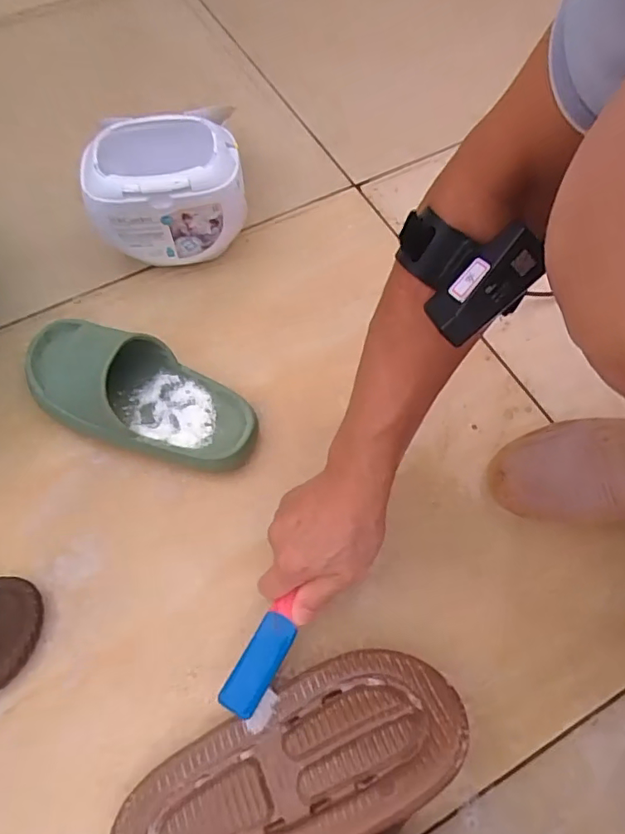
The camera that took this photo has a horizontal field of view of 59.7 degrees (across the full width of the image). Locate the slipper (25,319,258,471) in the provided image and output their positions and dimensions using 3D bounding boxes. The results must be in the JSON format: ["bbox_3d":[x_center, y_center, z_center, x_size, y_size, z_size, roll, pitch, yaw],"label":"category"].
[{"bbox_3d":[-0.178,-0.025,0.526,0.251,0.065,0.104,23,66,10],"label":"slipper"}]

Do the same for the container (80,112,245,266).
[{"bbox_3d":[-0.158,-0.247,0.605,0.159,0.122,0.121,-10,64,-5],"label":"container"}]

